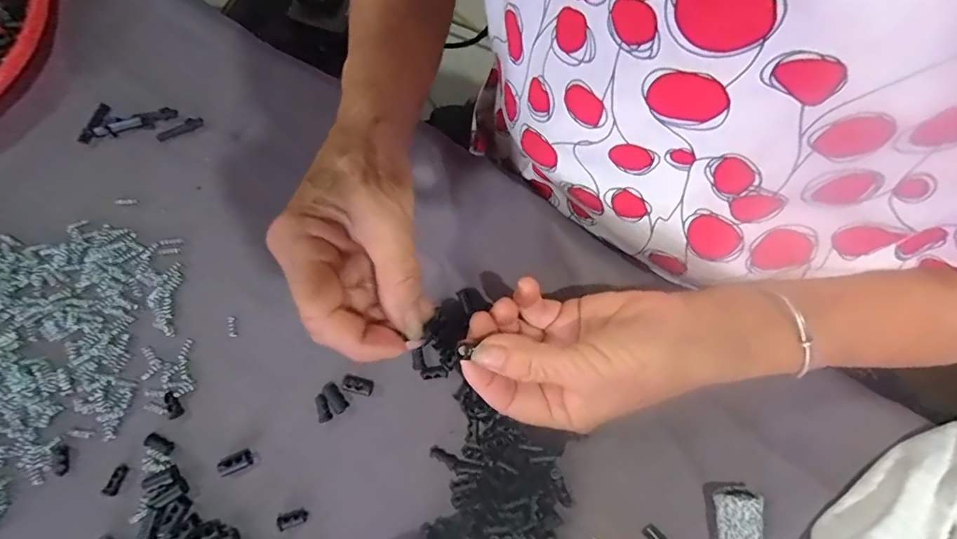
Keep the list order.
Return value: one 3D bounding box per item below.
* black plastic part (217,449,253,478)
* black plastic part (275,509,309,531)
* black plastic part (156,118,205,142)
[{"bbox_3d":[-0.151,0.120,0.290,0.022,0.007,0.011,-23,75,-6],"label":"black plastic part"},{"bbox_3d":[-0.112,0.150,0.283,0.018,0.004,0.008,-13,74,-16],"label":"black plastic part"},{"bbox_3d":[-0.224,-0.105,0.352,0.035,0.004,0.009,-24,75,-6],"label":"black plastic part"}]

